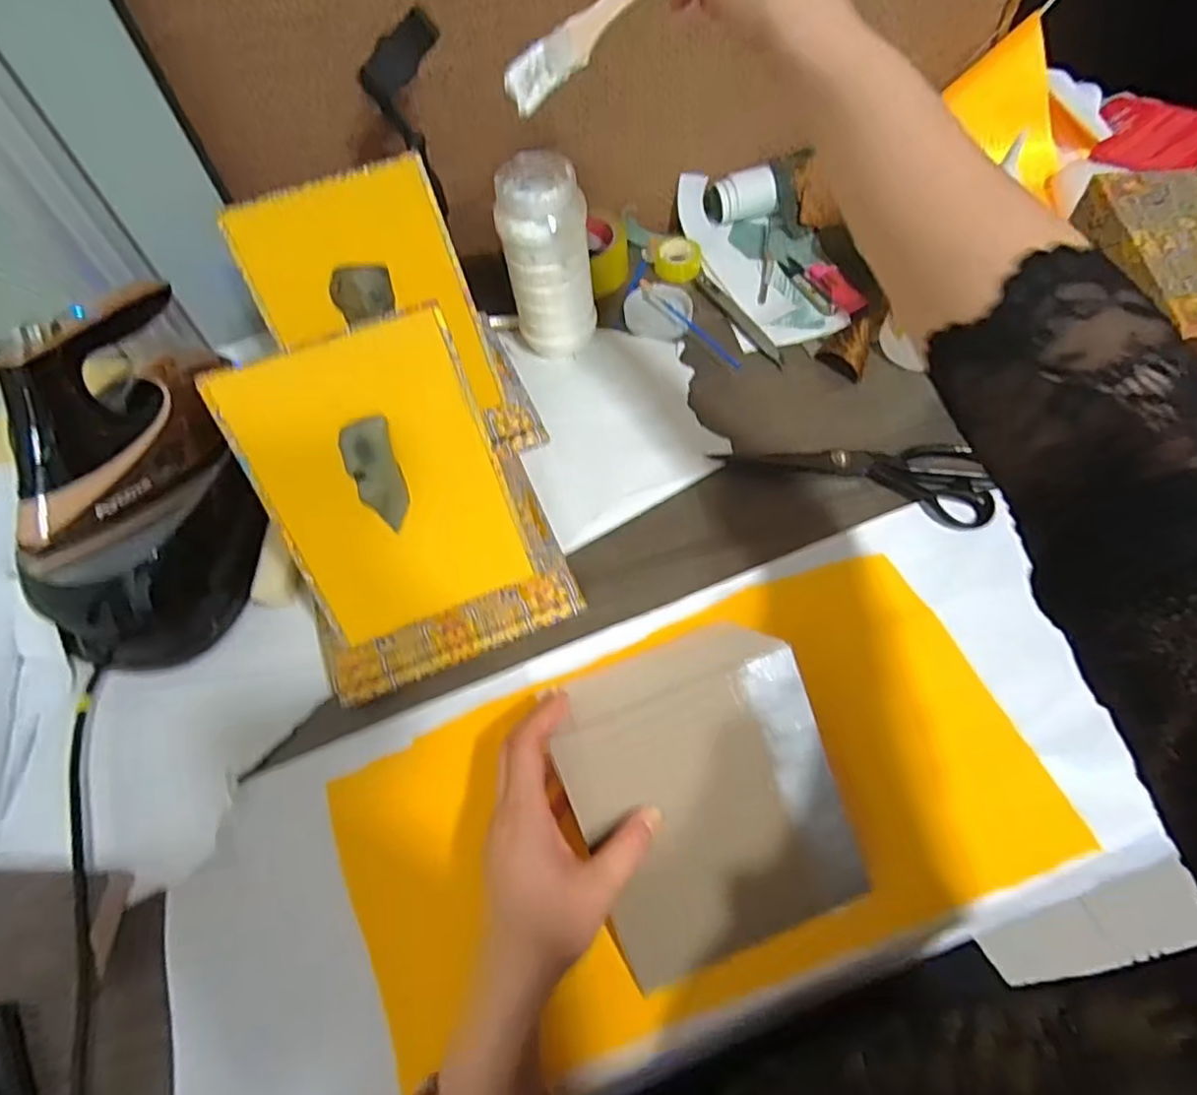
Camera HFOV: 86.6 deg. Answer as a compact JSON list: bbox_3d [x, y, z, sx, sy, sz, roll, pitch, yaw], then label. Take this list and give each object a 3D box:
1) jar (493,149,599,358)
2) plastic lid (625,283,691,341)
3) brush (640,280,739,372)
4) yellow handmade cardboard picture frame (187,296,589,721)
[{"bbox_3d":[-0.046,-0.263,0.593,0.076,0.164,0.079,-2,61,3],"label":"jar"},{"bbox_3d":[0.063,-0.251,0.674,0.071,0.004,0.077,-2,61,3],"label":"plastic lid"},{"bbox_3d":[0.094,-0.231,0.649,0.012,0.009,0.151,-34,64,-14],"label":"brush"},{"bbox_3d":[-0.136,-0.027,0.450,0.193,0.201,0.164,-23,62,-8],"label":"yellow handmade cardboard picture frame"}]

